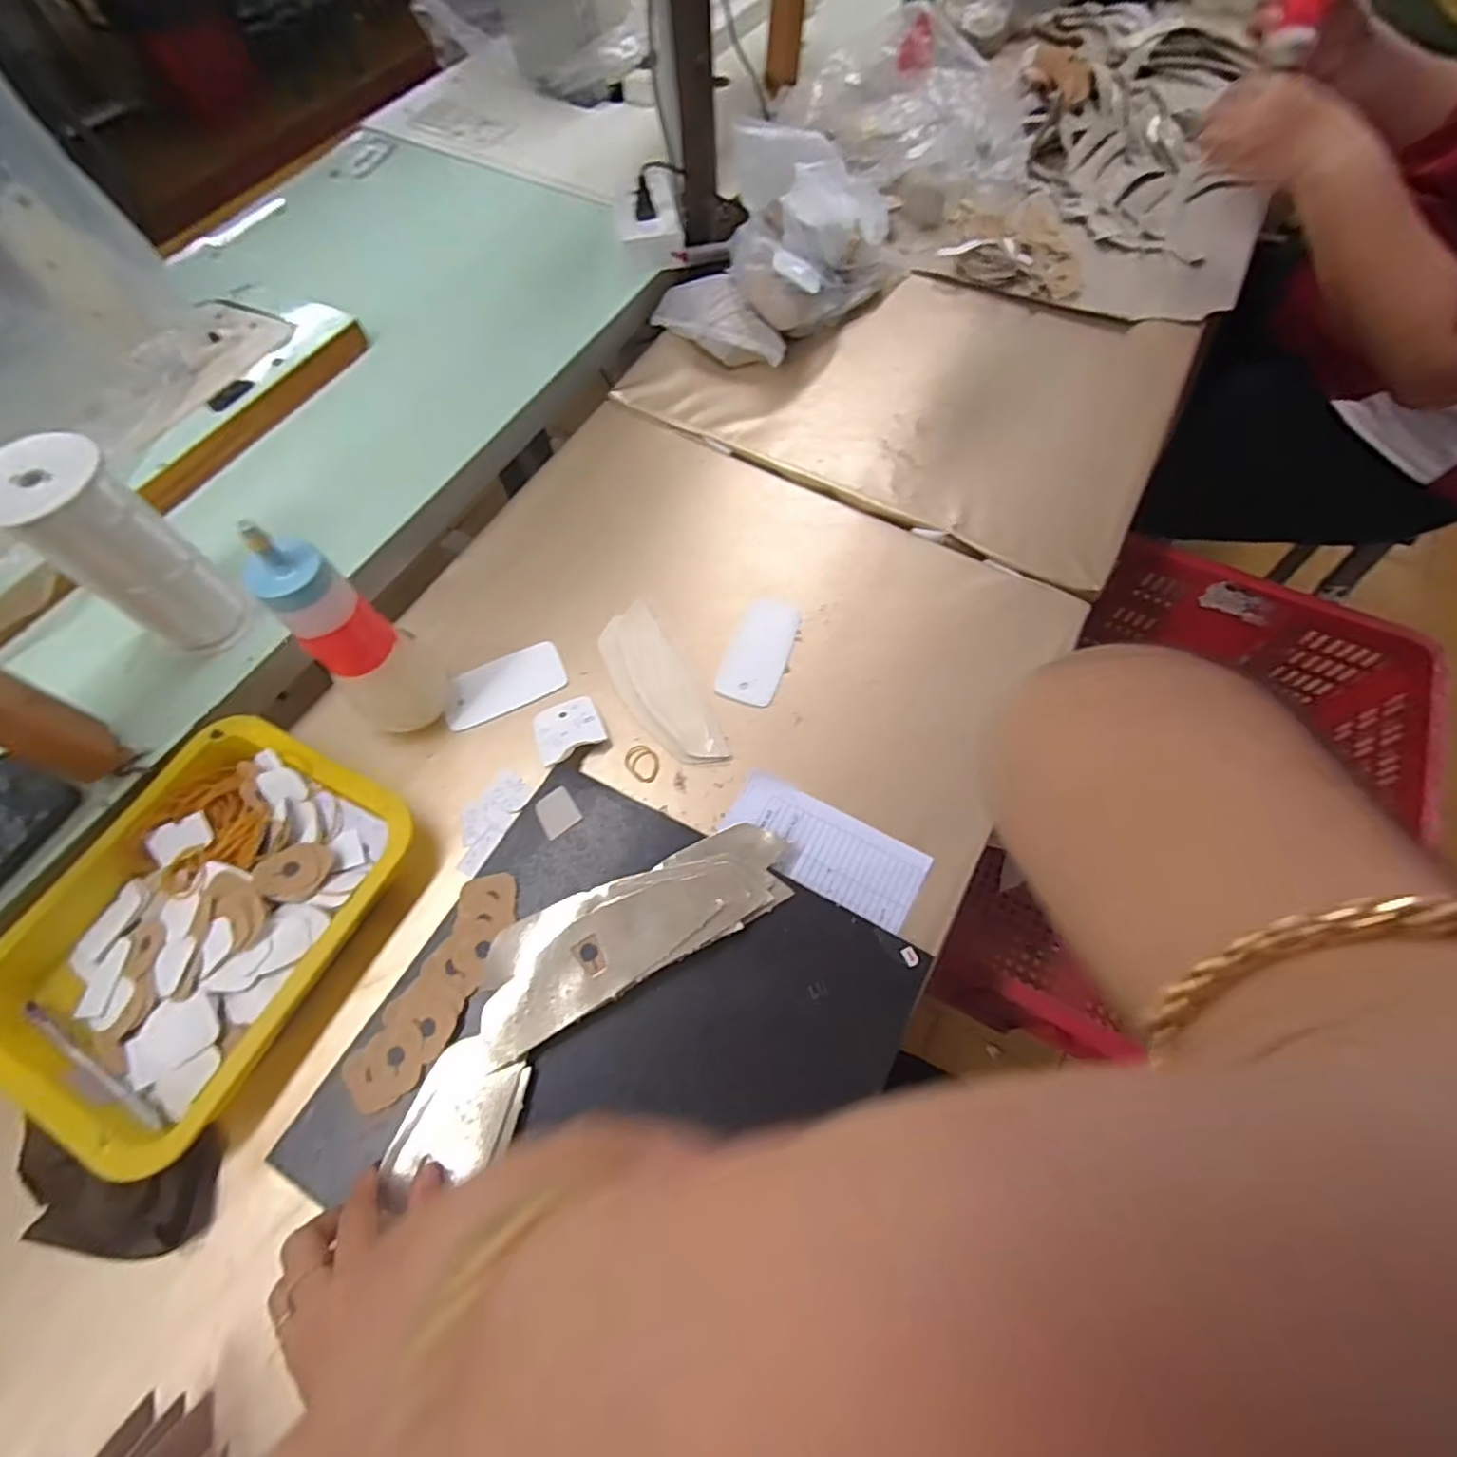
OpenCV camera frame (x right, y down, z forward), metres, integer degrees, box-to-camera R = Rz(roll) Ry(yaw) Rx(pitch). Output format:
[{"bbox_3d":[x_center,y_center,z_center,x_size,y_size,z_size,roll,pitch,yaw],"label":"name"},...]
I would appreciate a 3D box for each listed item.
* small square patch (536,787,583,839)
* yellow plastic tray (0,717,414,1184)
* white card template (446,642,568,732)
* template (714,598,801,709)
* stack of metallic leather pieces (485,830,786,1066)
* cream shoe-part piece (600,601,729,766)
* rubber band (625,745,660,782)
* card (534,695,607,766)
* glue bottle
[{"bbox_3d":[-0.126,0.061,0.484,0.027,0.005,0.032,-31,68,-13],"label":"small square patch"},{"bbox_3d":[-0.360,0.129,0.454,0.201,0.042,0.255,27,68,13],"label":"yellow plastic tray"},{"bbox_3d":[-0.190,-0.036,0.558,0.103,0.004,0.048,-26,78,-11],"label":"white card template"},{"bbox_3d":[0.029,-0.068,0.570,0.052,0.004,0.108,20,66,4],"label":"template"},{"bbox_3d":[-0.061,0.129,0.437,0.217,0.027,0.072,-27,67,-11],"label":"stack of metallic leather pieces"},{"bbox_3d":[-0.059,-0.034,0.549,0.059,0.007,0.160,-28,68,-12],"label":"cream shoe-part piece"},{"bbox_3d":[-0.069,0.027,0.527,0.032,0.004,0.025,37,71,16],"label":"rubber band"},{"bbox_3d":[-0.129,0.001,0.530,0.052,0.009,0.059,-23,51,-12],"label":"card"},{"bbox_3d":[-0.265,-0.068,0.464,0.054,0.184,0.072,41,72,18],"label":"glue bottle"}]

